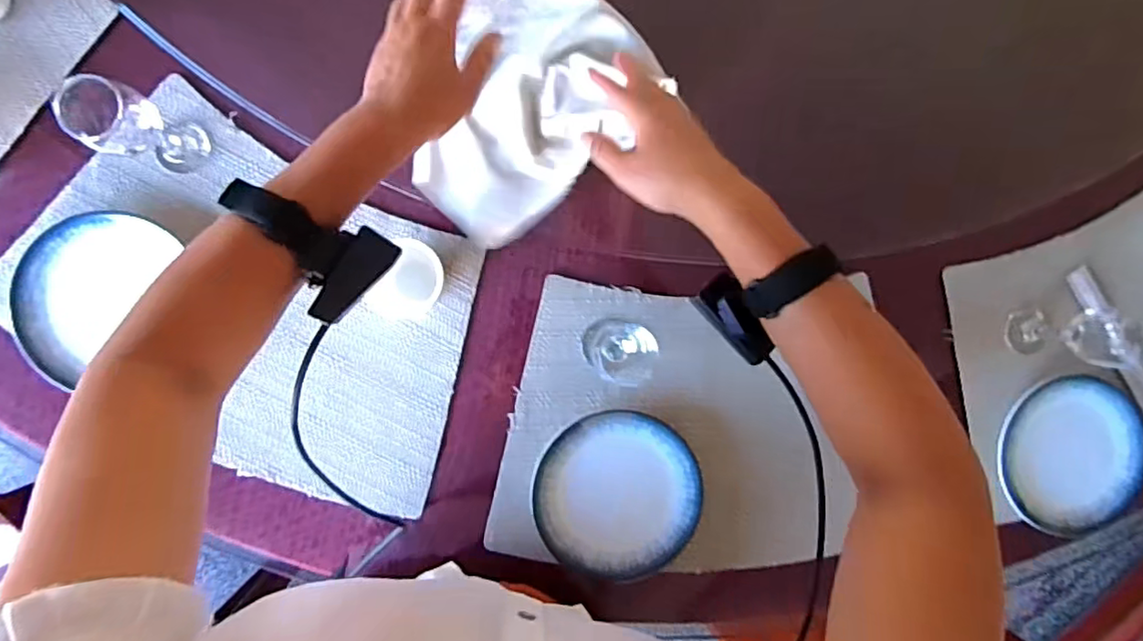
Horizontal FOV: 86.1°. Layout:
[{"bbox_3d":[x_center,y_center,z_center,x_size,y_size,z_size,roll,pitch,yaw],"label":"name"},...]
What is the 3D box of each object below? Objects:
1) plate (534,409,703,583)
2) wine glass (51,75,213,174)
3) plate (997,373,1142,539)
[{"bbox_3d":[0.051,0.186,0.649,0.167,0.014,0.177,0,91,-4],"label":"plate"},{"bbox_3d":[-0.385,-0.171,0.545,0.053,0.134,0.056,33,88,-6],"label":"wine glass"},{"bbox_3d":[0.567,0.153,0.688,0.187,0.014,0.173,0,92,-6],"label":"plate"}]

